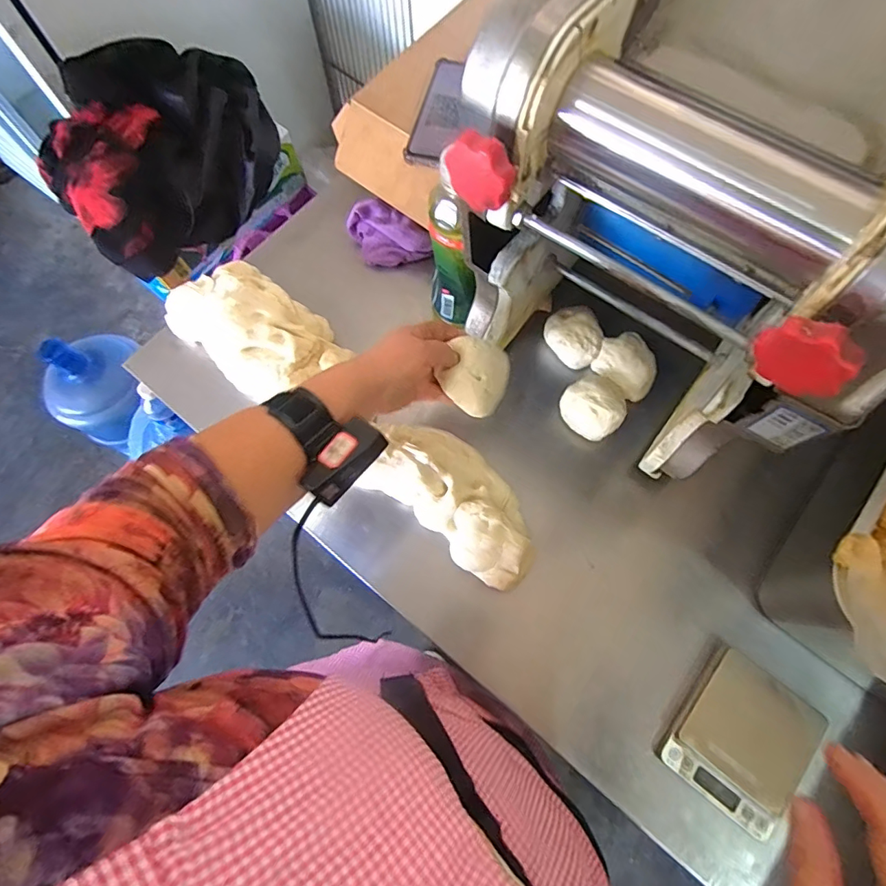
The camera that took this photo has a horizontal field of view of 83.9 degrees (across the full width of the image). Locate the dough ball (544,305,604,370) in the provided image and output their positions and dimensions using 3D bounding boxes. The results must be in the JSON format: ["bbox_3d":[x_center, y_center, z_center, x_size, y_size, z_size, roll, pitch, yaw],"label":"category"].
[{"bbox_3d":[0.155,-0.124,0.587,0.059,0.042,0.074,-13,71,-4],"label":"dough ball"}]

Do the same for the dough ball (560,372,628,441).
[{"bbox_3d":[0.170,-0.042,0.557,0.068,0.046,0.071,0,70,1],"label":"dough ball"}]

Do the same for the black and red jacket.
[{"bbox_3d":[-0.456,-0.489,0.814,0.372,0.170,0.297,-37,74,-11],"label":"black and red jacket"}]

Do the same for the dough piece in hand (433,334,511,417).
[{"bbox_3d":[0.034,-0.063,0.489,0.062,0.030,0.070,24,82,-30],"label":"dough piece in hand"}]

